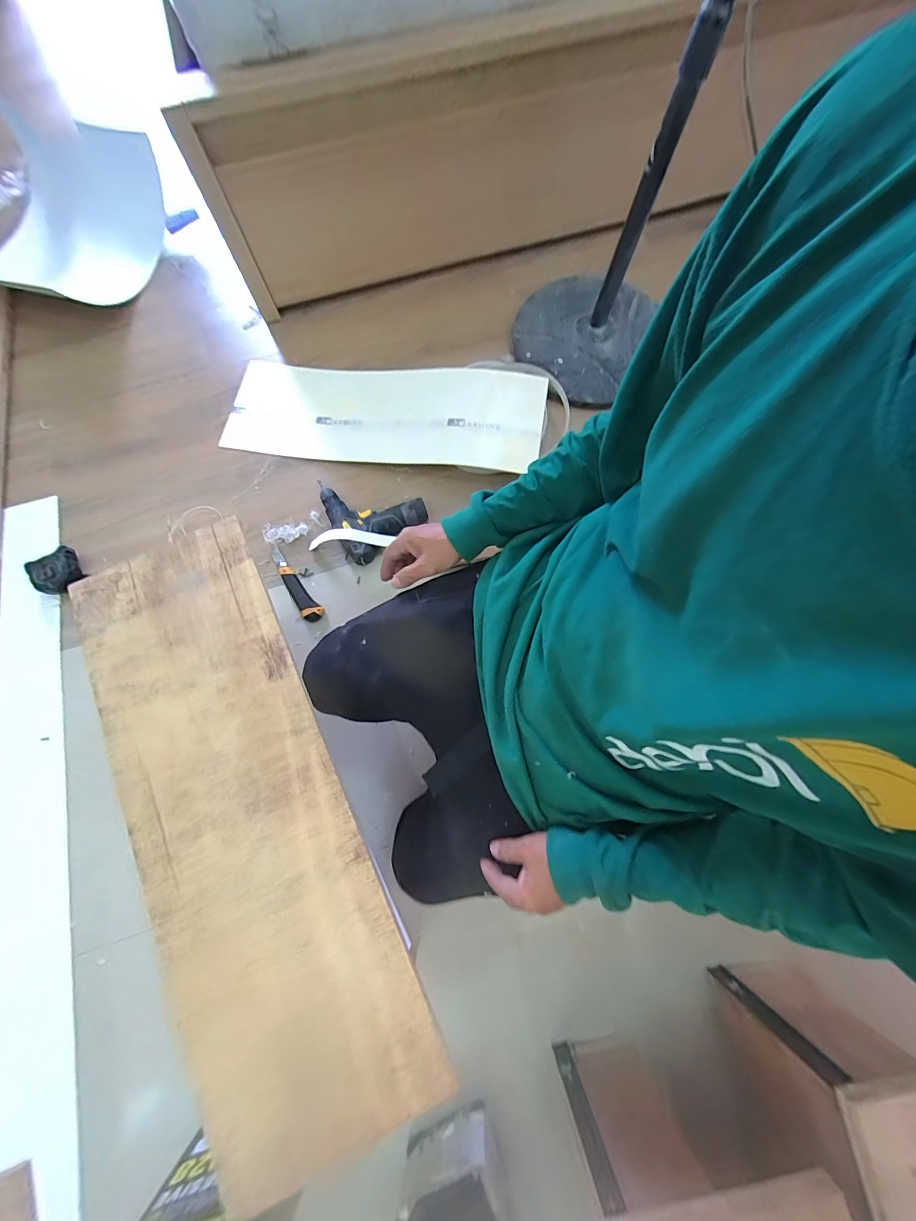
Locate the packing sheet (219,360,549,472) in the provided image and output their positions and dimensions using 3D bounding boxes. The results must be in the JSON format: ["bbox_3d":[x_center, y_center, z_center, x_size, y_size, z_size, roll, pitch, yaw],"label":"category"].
[{"bbox_3d":[-0.171,-0.453,0.900,0.707,0.056,0.244,7,75,2],"label":"packing sheet"}]

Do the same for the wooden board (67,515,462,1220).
[{"bbox_3d":[-0.264,0.223,0.473,0.242,0.009,0.702,-26,76,-7],"label":"wooden board"}]

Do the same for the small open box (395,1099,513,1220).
[{"bbox_3d":[-0.002,0.801,0.536,0.140,0.131,0.131,-17,75,-4],"label":"small open box"}]

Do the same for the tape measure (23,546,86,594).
[{"bbox_3d":[-0.821,-0.078,0.815,0.087,0.036,0.086,-32,77,-8],"label":"tape measure"}]

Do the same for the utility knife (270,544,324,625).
[{"bbox_3d":[-0.342,-0.055,0.827,0.039,0.018,0.185,-37,77,-9],"label":"utility knife"}]

